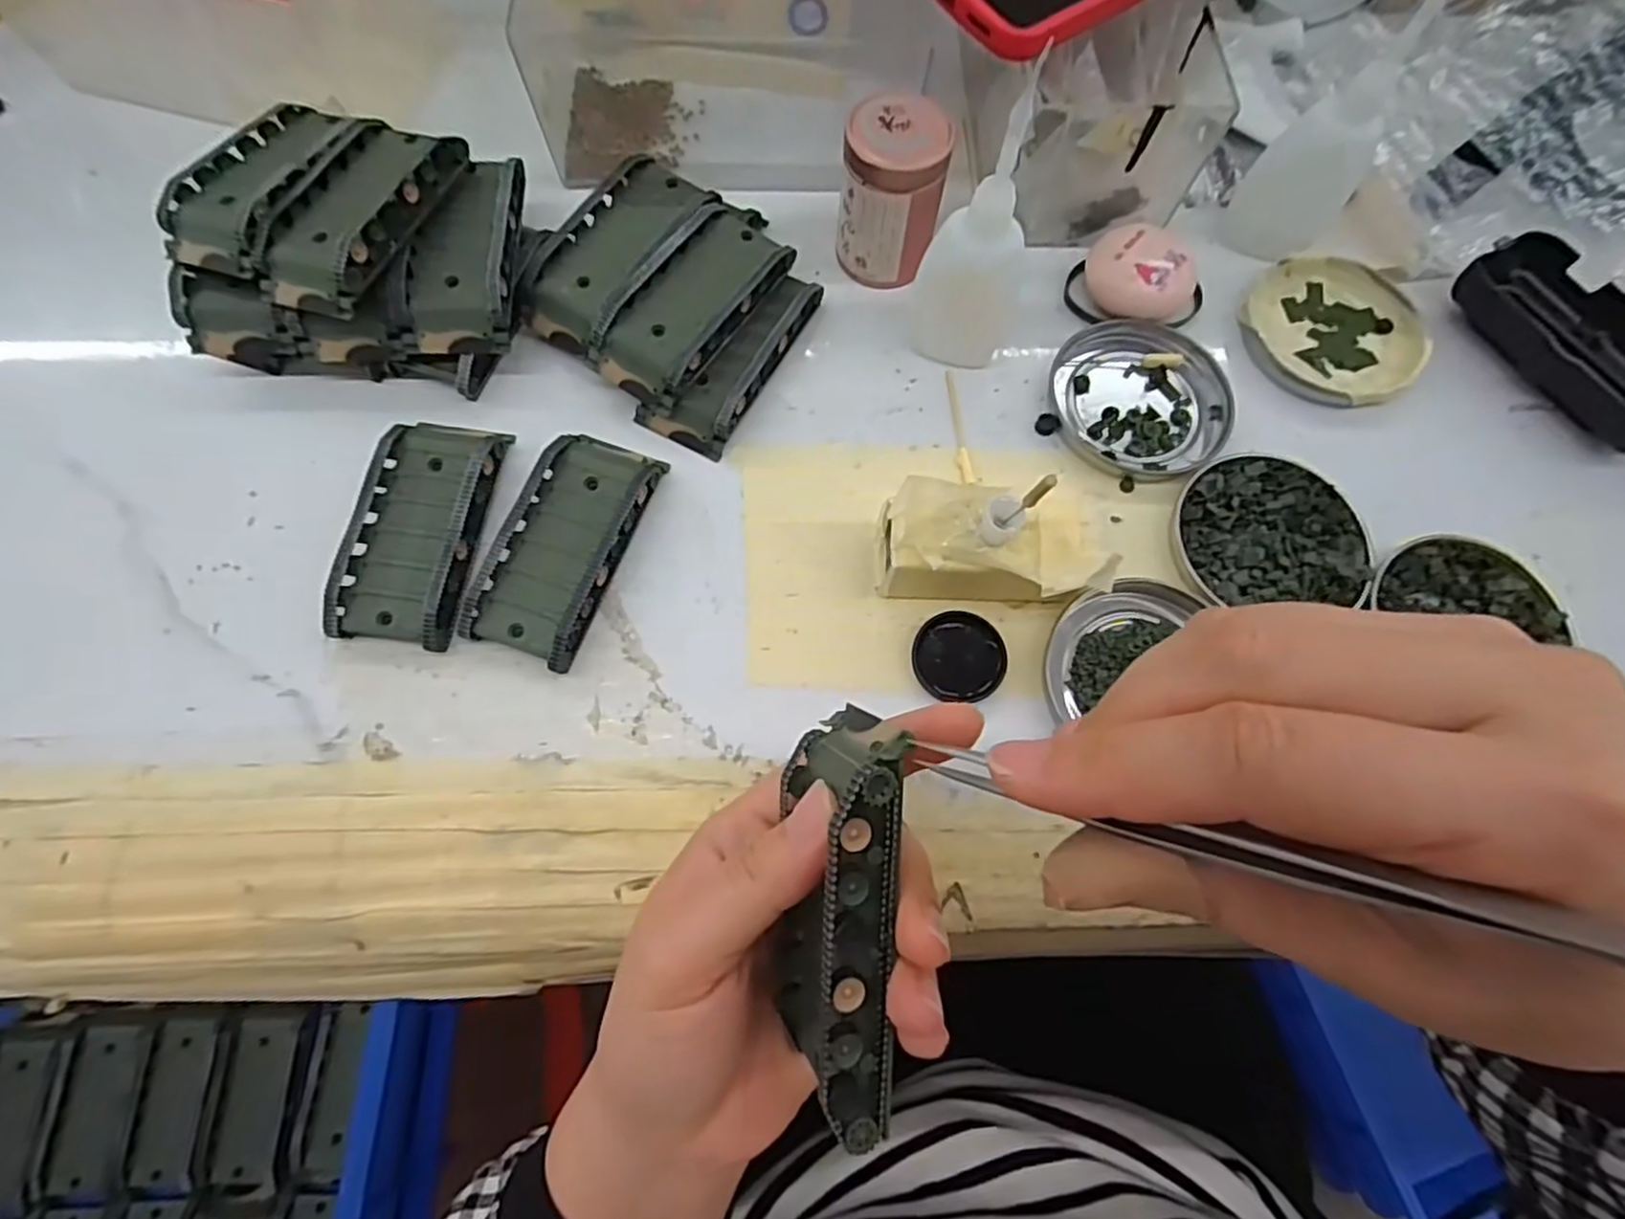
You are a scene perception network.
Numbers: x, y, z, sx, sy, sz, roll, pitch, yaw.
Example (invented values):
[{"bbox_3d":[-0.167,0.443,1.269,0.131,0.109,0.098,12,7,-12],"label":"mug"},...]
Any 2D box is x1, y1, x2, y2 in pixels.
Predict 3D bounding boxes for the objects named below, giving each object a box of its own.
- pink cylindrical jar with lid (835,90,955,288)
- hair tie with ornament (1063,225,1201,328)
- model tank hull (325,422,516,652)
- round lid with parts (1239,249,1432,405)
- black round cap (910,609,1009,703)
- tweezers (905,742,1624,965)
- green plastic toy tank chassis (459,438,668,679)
[{"bbox_3d":[0.035,-0.182,0.323,0.042,0.066,0.039,1,70,-2],"label":"pink cylindrical jar with lid"},{"bbox_3d":[0.151,-0.151,0.336,0.057,0.021,0.043,32,72,9],"label":"hair tie with ornament"},{"bbox_3d":[-0.154,-0.033,0.289,0.046,0.019,0.094,8,70,1],"label":"model tank hull"},{"bbox_3d":[0.244,-0.131,0.342,0.079,0.012,0.079,1,70,-2],"label":"round lid with parts"},{"bbox_3d":[0.057,0.018,0.283,0.035,0.008,0.035,1,70,-2],"label":"black round cap"},{"bbox_3d":[0.074,0.040,0.123,0.118,0.009,0.007,6,67,42],"label":"tweezers"},{"bbox_3d":[-0.097,-0.027,0.290,0.044,0.018,0.095,20,70,5],"label":"green plastic toy tank chassis"}]

